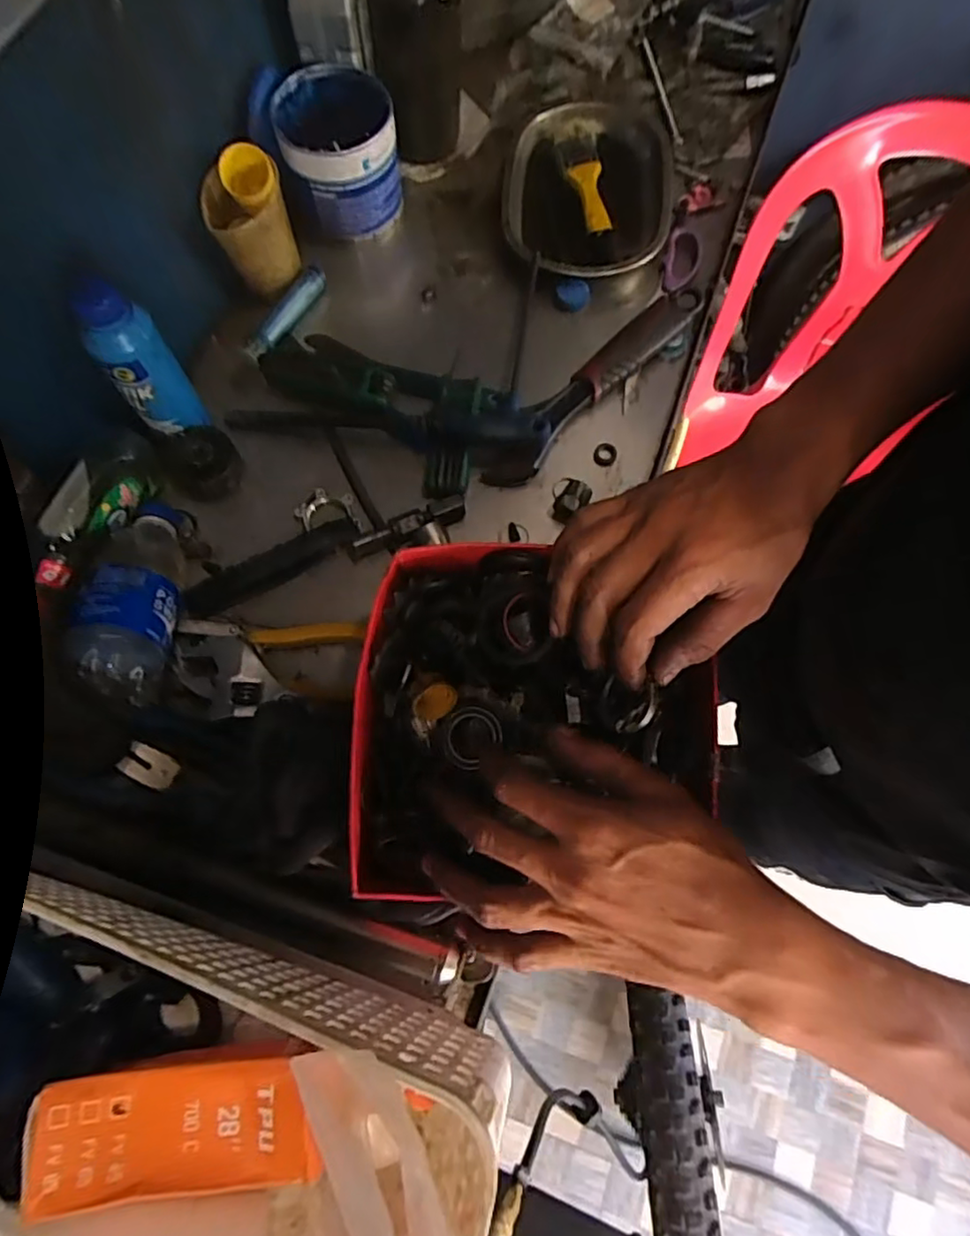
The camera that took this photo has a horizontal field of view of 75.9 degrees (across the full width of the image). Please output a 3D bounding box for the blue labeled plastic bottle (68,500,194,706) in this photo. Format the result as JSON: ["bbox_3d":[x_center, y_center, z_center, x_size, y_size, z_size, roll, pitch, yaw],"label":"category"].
[{"bbox_3d":[-0.253,-0.021,0.454,0.054,0.061,0.175,-13,45,-3],"label":"blue labeled plastic bottle"}]

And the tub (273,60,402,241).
[{"bbox_3d":[-0.128,-0.414,0.568,0.095,0.103,0.096,0,74,1],"label":"tub"}]

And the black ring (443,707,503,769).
[{"bbox_3d":[-0.009,0.070,0.368,0.036,0.004,0.032,-43,78,-10],"label":"black ring"}]

